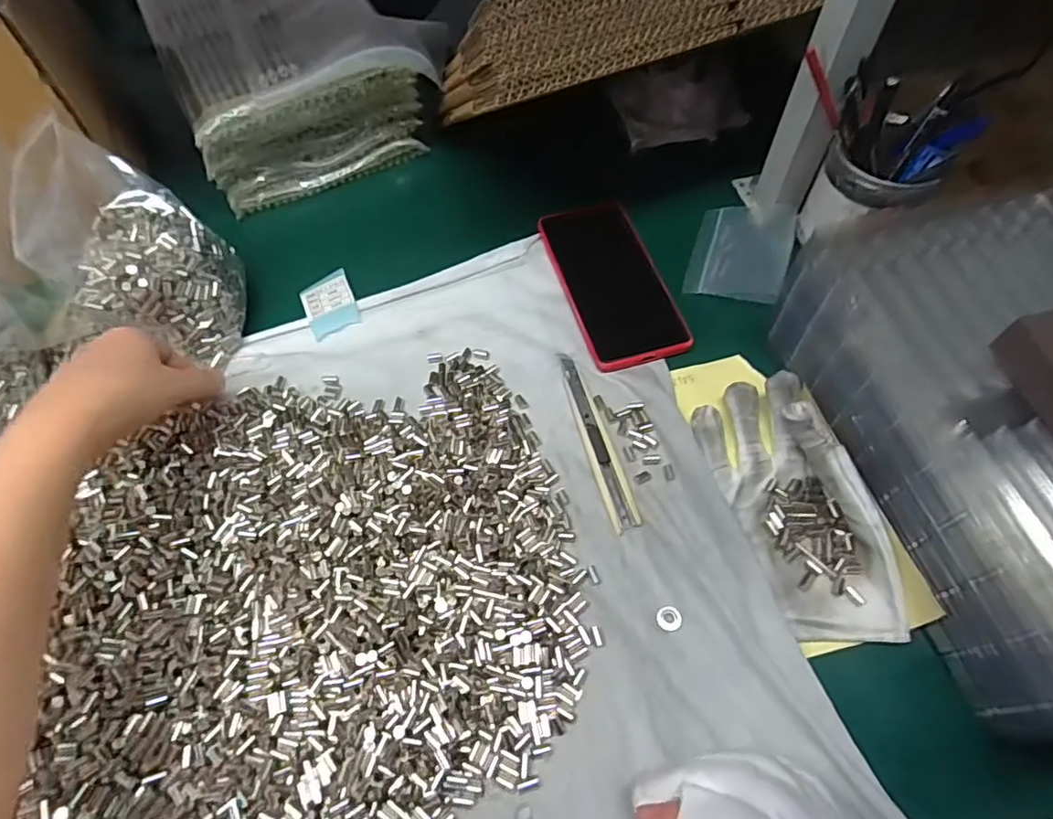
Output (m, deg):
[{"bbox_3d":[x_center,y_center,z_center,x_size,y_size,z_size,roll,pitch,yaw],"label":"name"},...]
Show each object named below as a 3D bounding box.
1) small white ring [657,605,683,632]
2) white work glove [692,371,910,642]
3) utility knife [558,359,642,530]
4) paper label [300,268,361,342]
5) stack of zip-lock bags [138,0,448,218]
[{"bbox_3d":[0.084,0.123,0.349,0.014,0.004,0.014,0,61,0],"label":"small white ring"},{"bbox_3d":[0.168,0.056,0.371,0.073,0.043,0.175,-11,61,-6],"label":"white work glove"},{"bbox_3d":[0.048,0.018,0.415,0.019,0.004,0.140,-14,61,-7],"label":"utility knife"},{"bbox_3d":[-0.160,-0.086,0.484,0.040,0.008,0.055,-22,63,-11],"label":"paper label"},{"bbox_3d":[-0.223,-0.333,0.574,0.222,0.131,0.263,-23,63,-13],"label":"stack of zip-lock bags"}]

